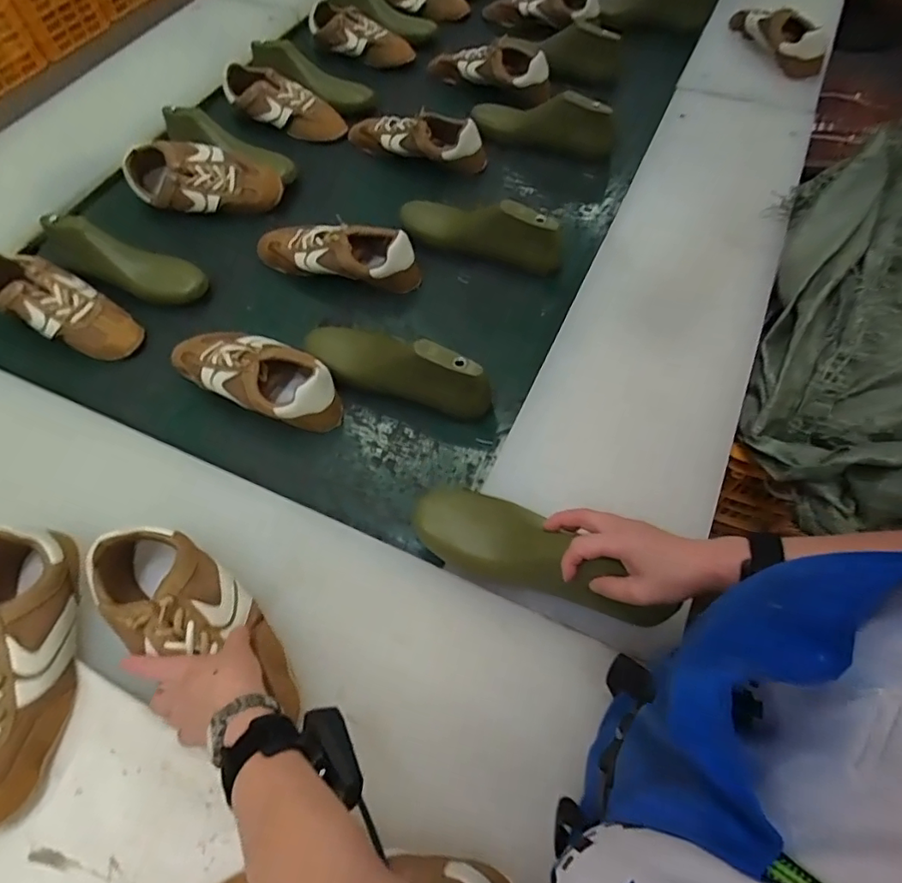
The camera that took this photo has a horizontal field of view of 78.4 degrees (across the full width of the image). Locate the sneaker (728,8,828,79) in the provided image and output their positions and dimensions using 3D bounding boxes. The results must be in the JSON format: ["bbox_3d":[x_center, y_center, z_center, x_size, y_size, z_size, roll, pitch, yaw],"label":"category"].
[{"bbox_3d":[0.638,-0.806,1.091,0.086,0.071,0.248,-21,62,-10],"label":"sneaker"}]

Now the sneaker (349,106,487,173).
[{"bbox_3d":[-0.062,-0.540,0.985,0.259,0.072,0.091,17,62,9],"label":"sneaker"}]

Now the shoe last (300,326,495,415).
[{"bbox_3d":[-0.076,-0.099,0.706,0.273,0.077,0.067,26,64,14],"label":"shoe last"}]

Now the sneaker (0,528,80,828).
[{"bbox_3d":[-0.400,0.207,0.510,0.079,0.085,0.242,-10,60,-4],"label":"sneaker"}]

